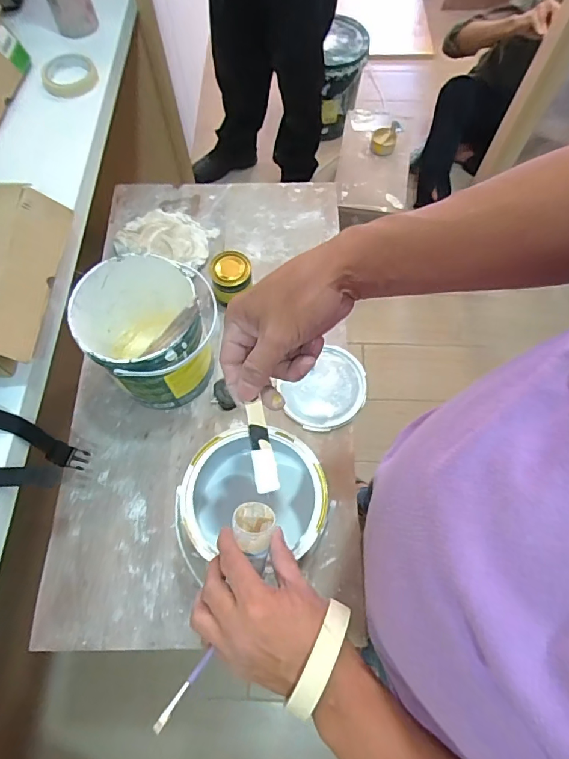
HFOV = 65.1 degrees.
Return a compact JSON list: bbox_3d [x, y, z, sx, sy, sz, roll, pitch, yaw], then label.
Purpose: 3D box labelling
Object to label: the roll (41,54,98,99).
[{"bbox_3d":[-0.402,-0.570,0.834,0.096,0.025,0.094,0,66,0],"label":"roll"}]

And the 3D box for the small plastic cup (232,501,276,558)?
[{"bbox_3d":[-0.030,0.143,0.421,0.039,0.033,0.042,6,27,-10],"label":"small plastic cup"}]

